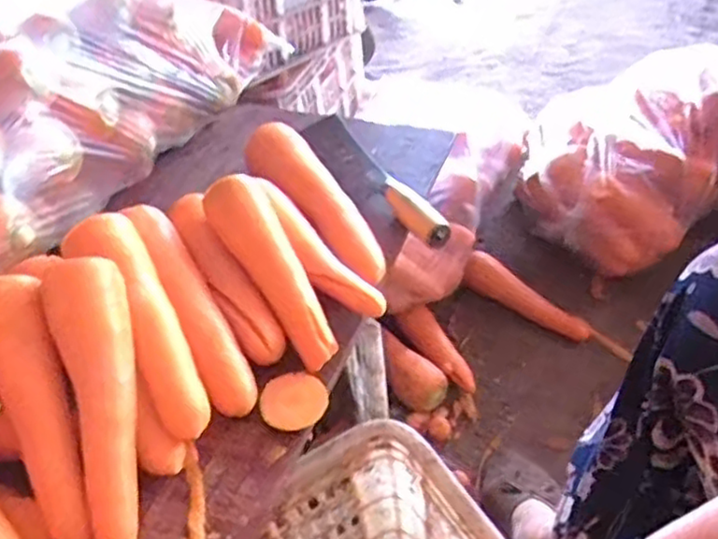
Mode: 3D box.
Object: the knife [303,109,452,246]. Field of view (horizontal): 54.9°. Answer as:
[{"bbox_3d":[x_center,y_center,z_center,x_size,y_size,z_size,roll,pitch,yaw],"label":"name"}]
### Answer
[{"bbox_3d":[0.007,-0.101,0.744,0.053,0.023,0.269,-22,45,-15],"label":"knife"}]

